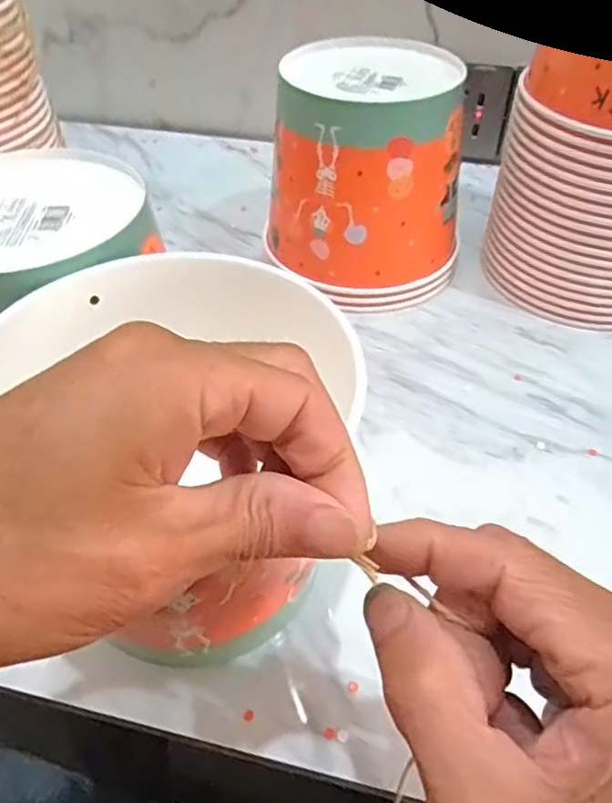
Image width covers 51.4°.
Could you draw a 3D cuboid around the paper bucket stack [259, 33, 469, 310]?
[{"bbox_3d":[0.048,-0.177,0.493,0.147,0.147,0.144,6,46,7],"label":"paper bucket stack"}]

